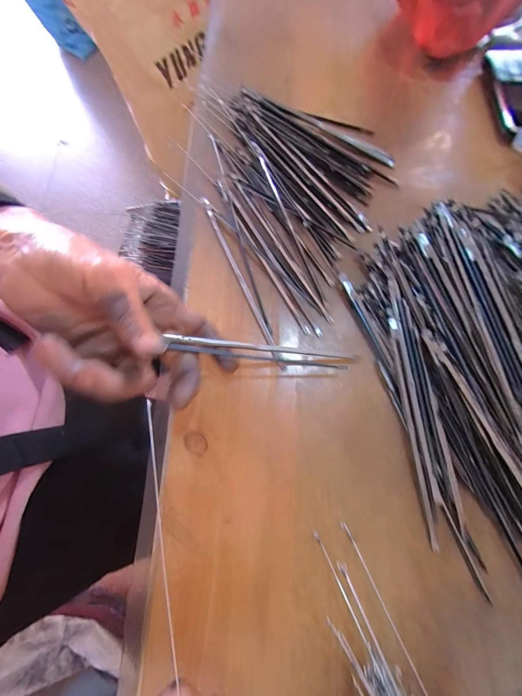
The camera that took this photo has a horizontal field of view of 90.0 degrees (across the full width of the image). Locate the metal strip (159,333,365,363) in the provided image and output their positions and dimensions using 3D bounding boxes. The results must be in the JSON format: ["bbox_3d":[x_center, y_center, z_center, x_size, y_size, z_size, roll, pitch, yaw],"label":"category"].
[{"bbox_3d":[0.010,0.002,0.208,0.158,0.005,0.006,7,76,-17],"label":"metal strip"}]

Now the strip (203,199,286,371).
[{"bbox_3d":[-0.019,-0.065,0.249,0.007,0.006,0.189,-24,78,-5],"label":"strip"}]

